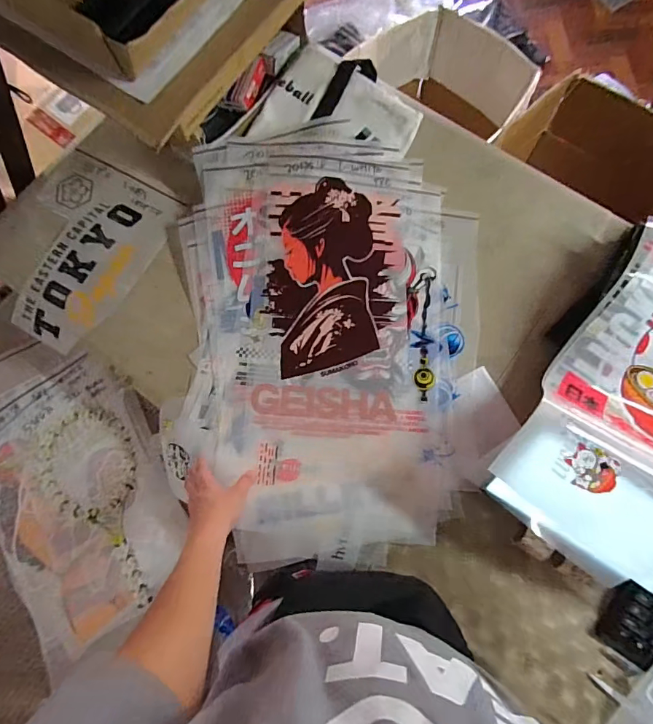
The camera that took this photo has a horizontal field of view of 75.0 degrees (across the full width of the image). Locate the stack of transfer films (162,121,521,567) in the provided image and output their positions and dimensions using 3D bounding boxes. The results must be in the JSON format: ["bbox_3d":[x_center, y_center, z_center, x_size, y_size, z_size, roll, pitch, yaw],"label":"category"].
[{"bbox_3d":[0.000,-0.051,0.708,0.510,0.057,0.704,0,79,1],"label":"stack of transfer films"}]

